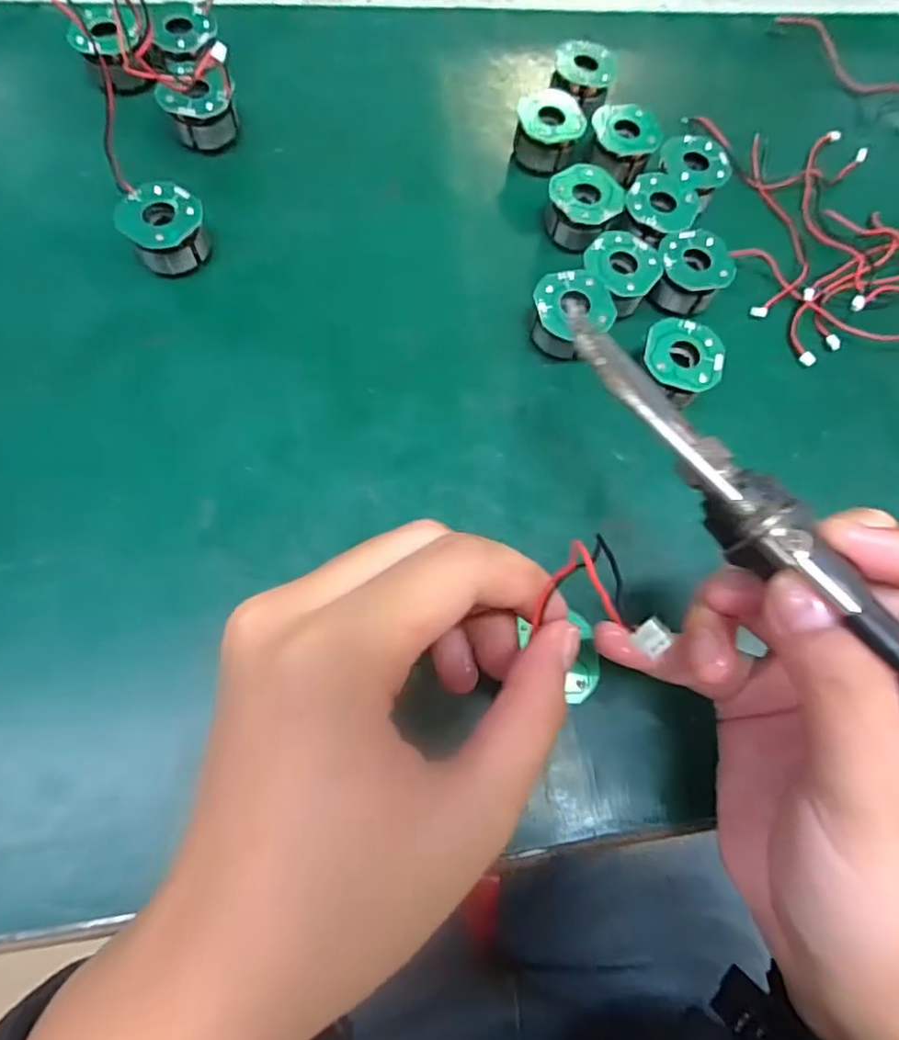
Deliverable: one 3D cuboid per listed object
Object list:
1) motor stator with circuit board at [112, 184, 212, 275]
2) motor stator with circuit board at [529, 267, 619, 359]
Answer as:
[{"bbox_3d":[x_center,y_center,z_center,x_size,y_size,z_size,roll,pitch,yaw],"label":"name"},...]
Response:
[{"bbox_3d":[-0.115,-0.117,0.240,0.030,0.024,0.027,-36,78,-15],"label":"motor stator with circuit board"},{"bbox_3d":[0.048,-0.081,0.236,0.034,0.016,0.034,1,71,-4],"label":"motor stator with circuit board"}]

